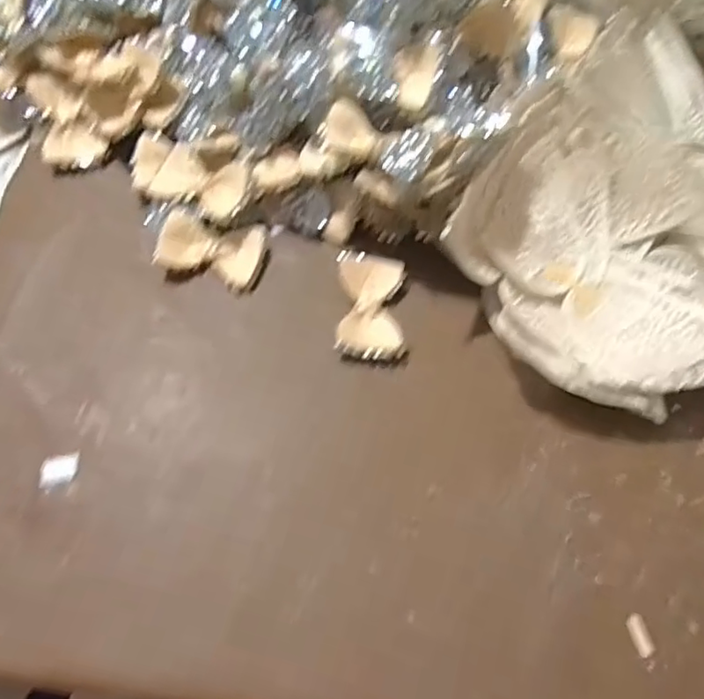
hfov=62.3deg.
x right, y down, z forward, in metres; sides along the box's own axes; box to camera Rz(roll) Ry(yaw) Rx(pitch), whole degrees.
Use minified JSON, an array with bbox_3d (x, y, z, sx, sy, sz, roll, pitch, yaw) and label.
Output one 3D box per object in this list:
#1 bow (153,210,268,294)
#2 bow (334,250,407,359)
[{"bbox_3d":[-0.113,-0.084,0.480,0.081,0.029,0.057,14,67,-4],"label":"bow"},{"bbox_3d":[0.014,-0.036,0.469,0.052,0.019,0.090,8,67,-7],"label":"bow"}]

